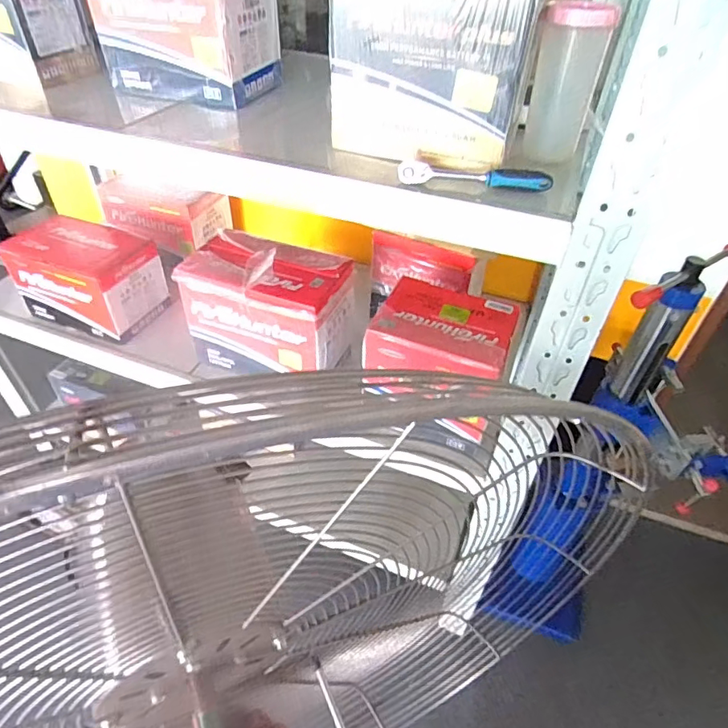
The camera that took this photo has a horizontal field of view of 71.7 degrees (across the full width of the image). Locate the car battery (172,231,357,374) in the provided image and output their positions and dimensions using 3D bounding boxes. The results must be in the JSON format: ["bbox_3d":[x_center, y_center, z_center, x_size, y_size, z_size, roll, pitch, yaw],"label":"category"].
[{"bbox_3d":[-0.197,-0.113,1.053,0.308,0.231,0.180,17,45,14],"label":"car battery"}]

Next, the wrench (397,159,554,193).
[{"bbox_3d":[0.138,-0.234,0.632,0.189,0.022,0.026,8,43,5],"label":"wrench"}]

